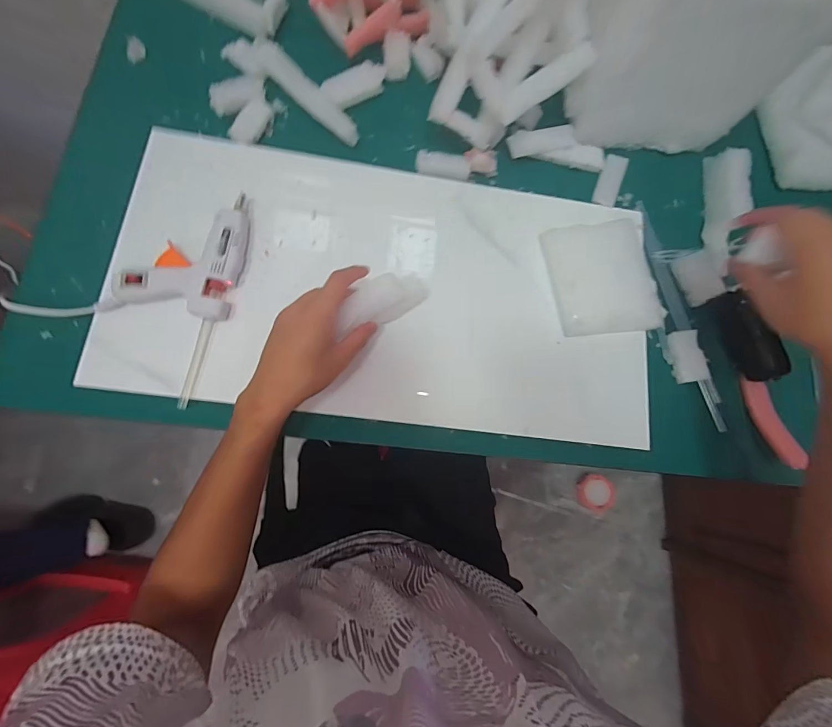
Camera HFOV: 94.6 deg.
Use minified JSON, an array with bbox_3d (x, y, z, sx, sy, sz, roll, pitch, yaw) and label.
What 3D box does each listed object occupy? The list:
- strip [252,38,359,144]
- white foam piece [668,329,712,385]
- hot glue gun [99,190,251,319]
[{"bbox_3d":[-0.133,-0.331,0.470,0.170,0.020,0.032,43,76,4],"label":"strip"},{"bbox_3d":[0.319,-0.008,0.454,0.036,0.011,0.061,-10,79,19],"label":"white foam piece"},{"bbox_3d":[-0.246,-0.114,0.398,0.122,0.027,0.130,7,77,-5],"label":"hot glue gun"}]

